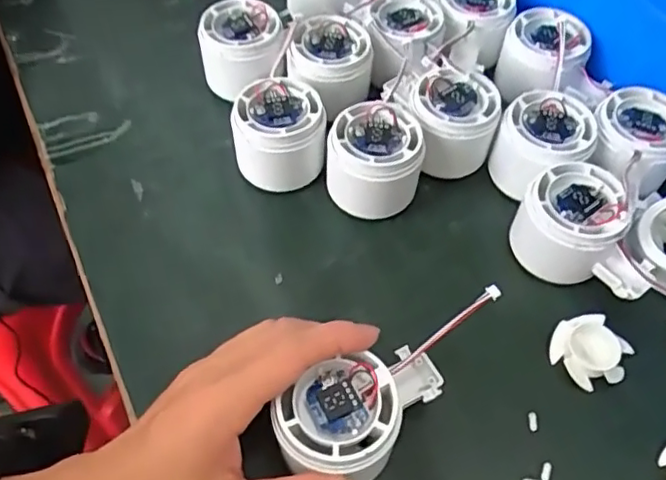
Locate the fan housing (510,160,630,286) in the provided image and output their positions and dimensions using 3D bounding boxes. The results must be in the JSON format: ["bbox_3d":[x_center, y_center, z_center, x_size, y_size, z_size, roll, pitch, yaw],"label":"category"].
[{"bbox_3d":[0.139,-0.009,0.369,0.056,0.055,0.054,16,56,10],"label":"fan housing"}]

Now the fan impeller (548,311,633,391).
[{"bbox_3d":[0.143,0.063,0.342,0.036,0.015,0.040,-29,61,-18],"label":"fan impeller"}]

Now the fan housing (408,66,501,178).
[{"bbox_3d":[0.078,-0.078,0.402,0.058,0.040,0.059,4,55,2],"label":"fan housing"}]

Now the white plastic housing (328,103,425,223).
[{"bbox_3d":[0.026,-0.048,0.390,0.058,0.053,0.060,0,55,-1],"label":"white plastic housing"}]

